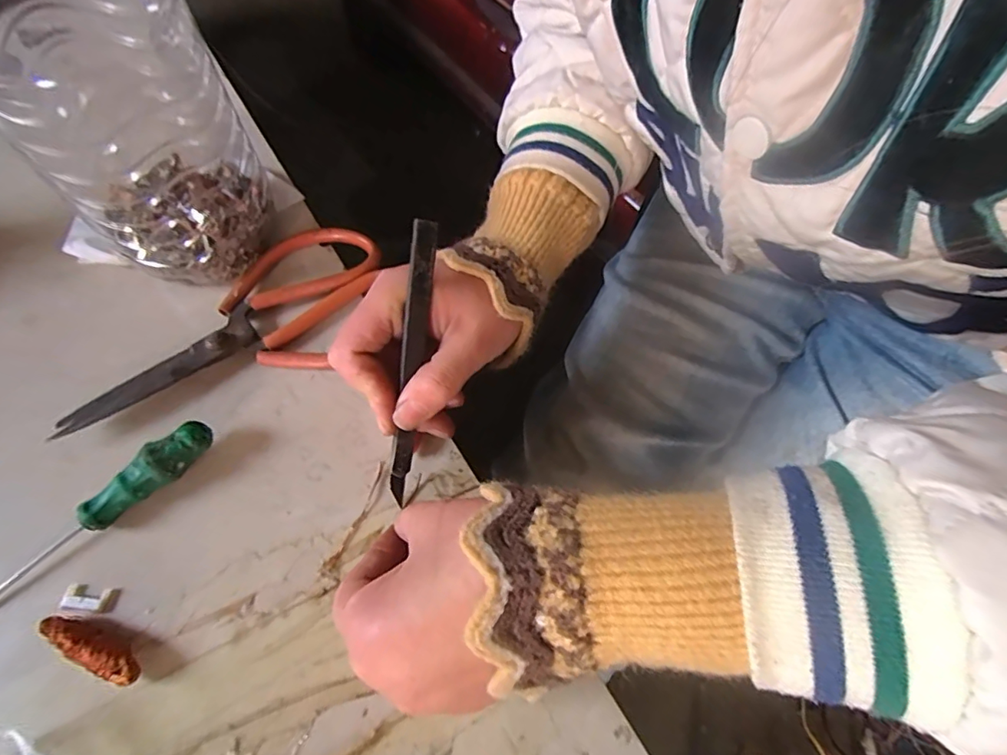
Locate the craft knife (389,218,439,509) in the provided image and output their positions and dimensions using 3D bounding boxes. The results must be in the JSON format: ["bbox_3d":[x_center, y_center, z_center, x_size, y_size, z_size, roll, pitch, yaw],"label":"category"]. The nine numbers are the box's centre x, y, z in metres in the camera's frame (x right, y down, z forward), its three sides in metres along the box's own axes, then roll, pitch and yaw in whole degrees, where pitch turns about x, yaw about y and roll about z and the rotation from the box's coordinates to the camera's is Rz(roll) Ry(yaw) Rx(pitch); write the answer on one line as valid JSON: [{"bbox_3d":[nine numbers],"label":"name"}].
[{"bbox_3d":[-0.047,-0.004,0.244,0.011,0.009,0.144,8,99,2],"label":"craft knife"}]

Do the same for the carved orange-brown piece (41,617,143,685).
[{"bbox_3d":[-0.185,0.122,0.223,0.051,0.012,0.014,27,65,11],"label":"carved orange-brown piece"}]

